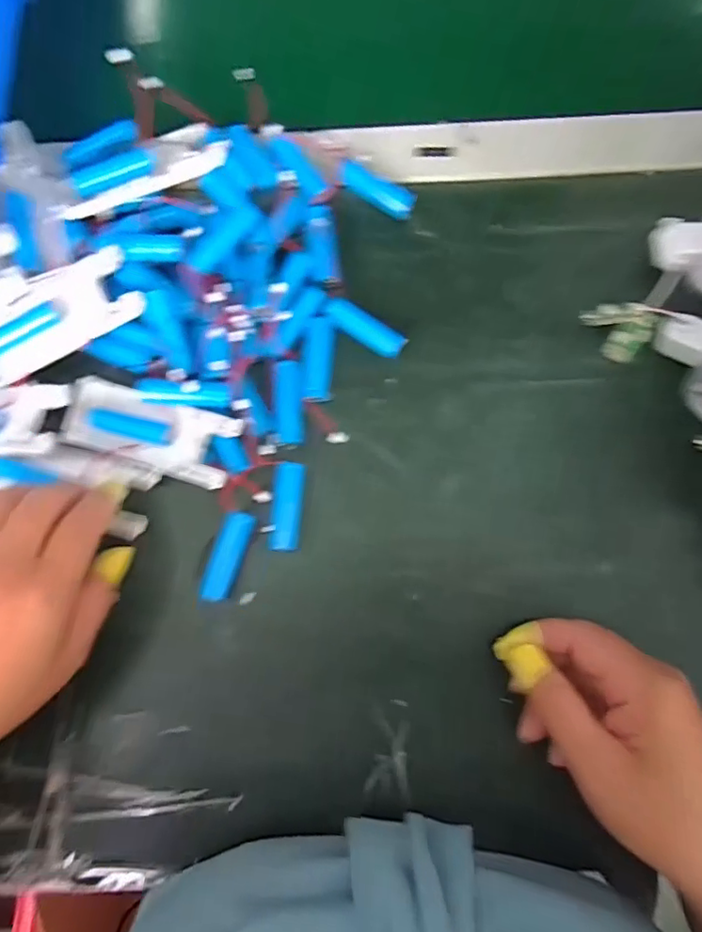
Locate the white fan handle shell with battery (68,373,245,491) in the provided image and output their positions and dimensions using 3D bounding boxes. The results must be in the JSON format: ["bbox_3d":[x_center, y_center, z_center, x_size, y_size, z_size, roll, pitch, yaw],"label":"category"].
[{"bbox_3d":[-0.116,-0.020,0.315,0.102,0.018,0.040,18,81,3],"label":"white fan handle shell with battery"}]

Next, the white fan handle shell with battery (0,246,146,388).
[{"bbox_3d":[-0.173,-0.083,0.318,0.104,0.025,0.036,-27,81,-4],"label":"white fan handle shell with battery"}]

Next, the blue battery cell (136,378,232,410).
[{"bbox_3d":[-0.093,-0.040,0.312,0.050,0.014,0.014,5,79,-16],"label":"blue battery cell"}]

